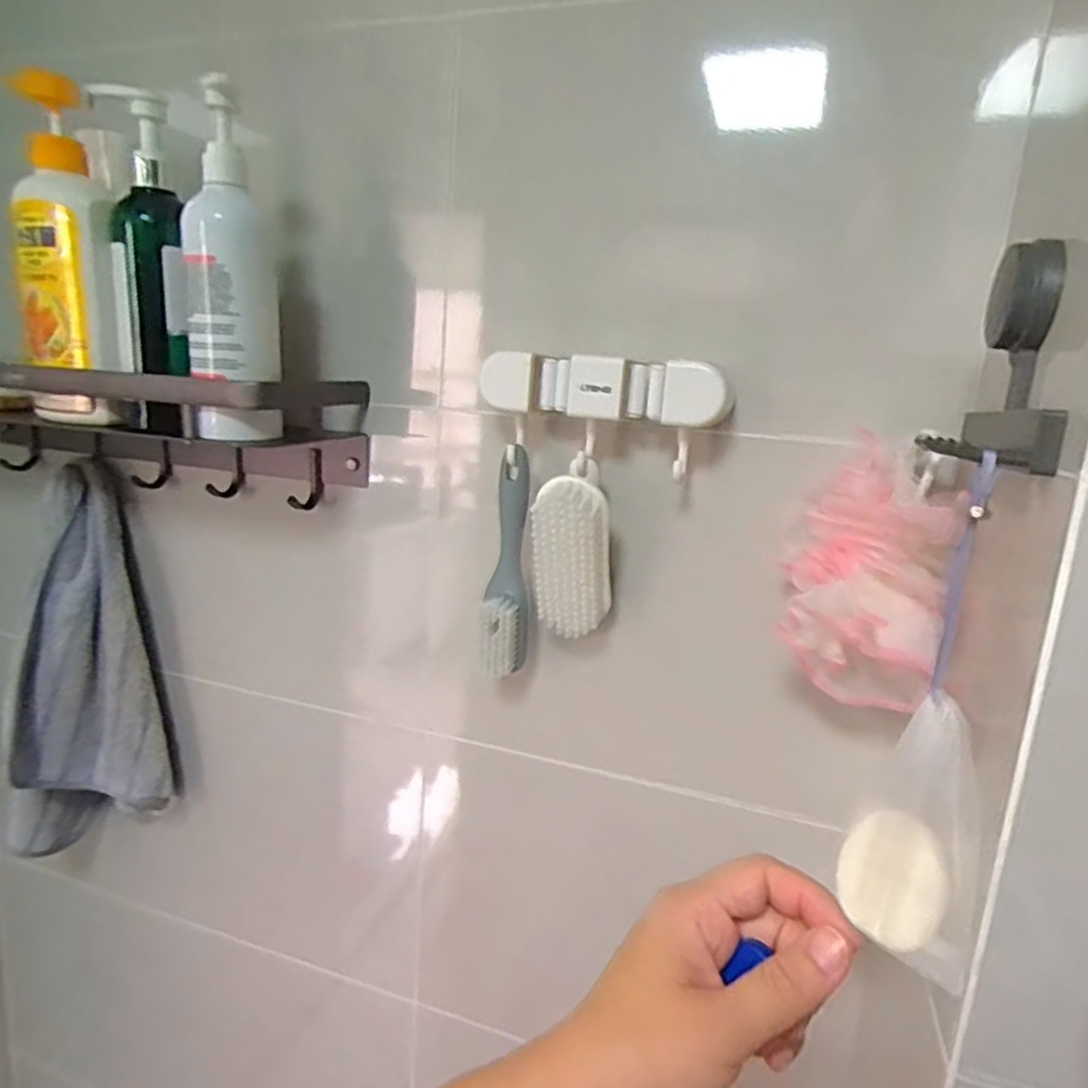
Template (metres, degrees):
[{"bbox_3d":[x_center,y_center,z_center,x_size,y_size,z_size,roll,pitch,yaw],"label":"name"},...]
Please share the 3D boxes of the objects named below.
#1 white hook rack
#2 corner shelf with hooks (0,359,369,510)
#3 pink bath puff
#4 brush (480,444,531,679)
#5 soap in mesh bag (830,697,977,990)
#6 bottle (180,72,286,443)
[{"bbox_3d":[0.048,-0.086,0.536,0.170,0.096,0.035,6,11,13],"label":"white hook rack"},{"bbox_3d":[-0.407,-0.102,0.644,0.474,0.102,0.188,6,11,11],"label":"corner shelf with hooks"},{"bbox_3d":[0.207,0.029,0.464,0.105,0.159,0.078,7,12,18],"label":"pink bath puff"},{"bbox_3d":[-0.031,0.017,0.578,0.043,0.173,0.034,3,11,0],"label":"brush"},{"bbox_3d":[0.195,0.151,0.383,0.067,0.137,0.024,12,14,36],"label":"soap in mesh bag"},{"bbox_3d":[-0.232,-0.198,0.532,0.068,0.235,0.059,0,12,-16],"label":"bottle"}]

